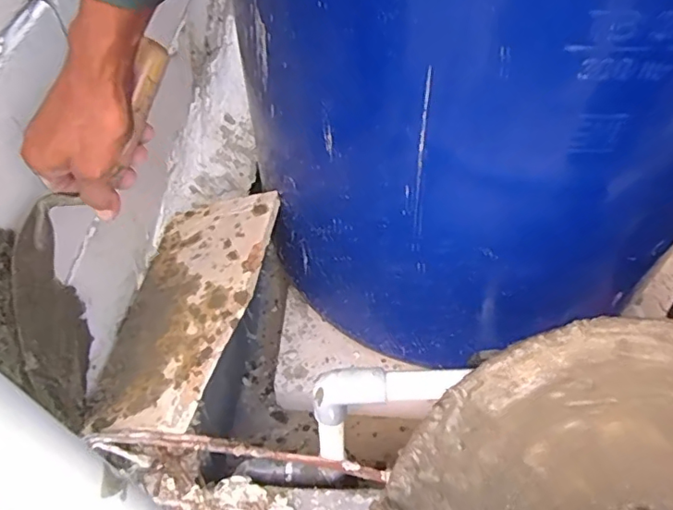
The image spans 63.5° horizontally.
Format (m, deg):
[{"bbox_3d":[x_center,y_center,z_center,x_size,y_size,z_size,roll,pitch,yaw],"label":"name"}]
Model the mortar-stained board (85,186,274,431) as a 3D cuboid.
[{"bbox_3d":[-0.181,0.054,0.643,0.167,0.017,0.328,-9,45,22],"label":"mortar-stained board"}]

